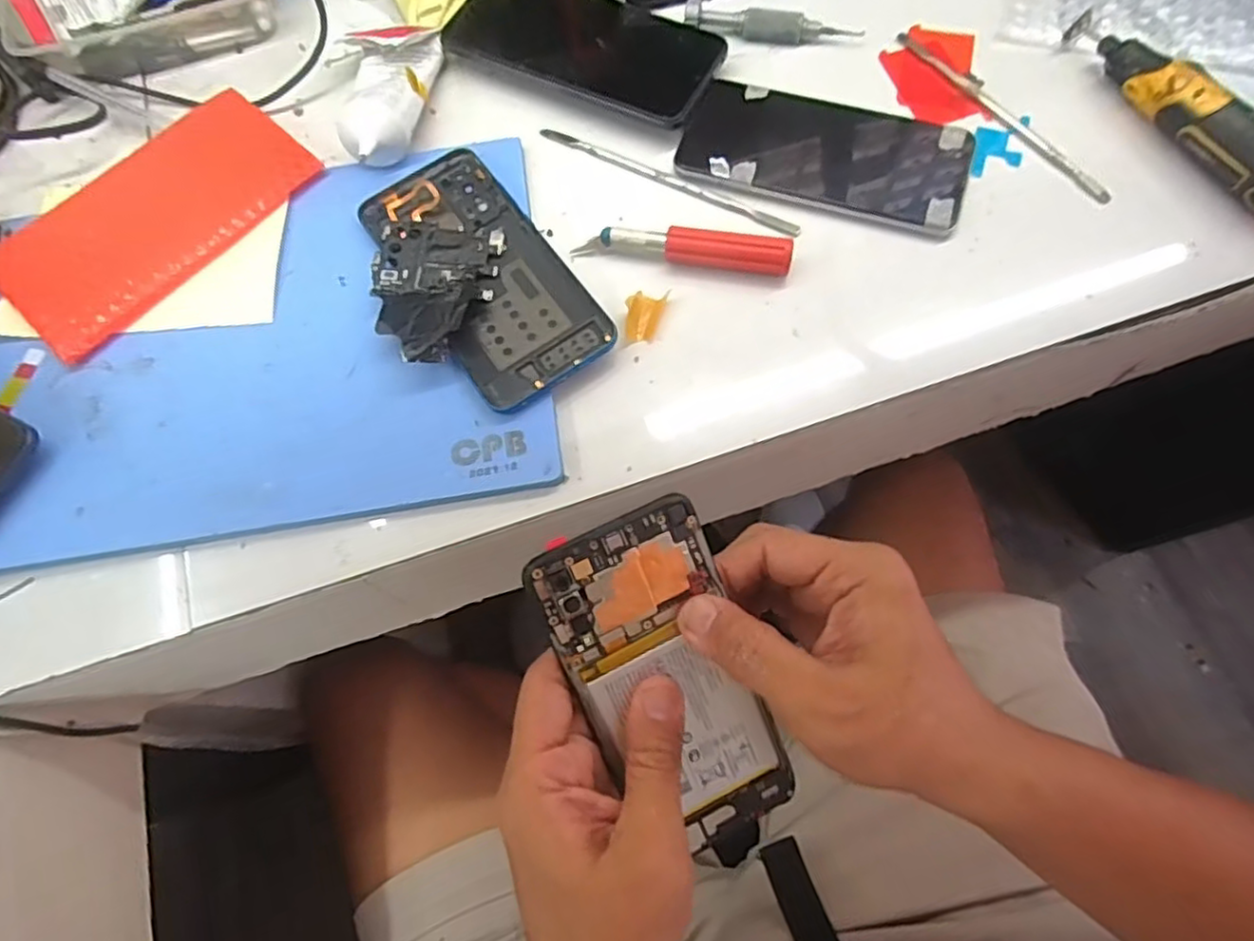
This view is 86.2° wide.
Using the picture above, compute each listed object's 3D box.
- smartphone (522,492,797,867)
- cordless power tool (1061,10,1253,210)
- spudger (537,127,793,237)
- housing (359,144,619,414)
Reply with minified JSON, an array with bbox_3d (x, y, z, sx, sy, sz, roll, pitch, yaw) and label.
[{"bbox_3d":[0.023,0.095,0.282,0.073,0.006,0.164,-28,106,-8],"label":"smartphone"},{"bbox_3d":[0.310,-0.201,0.368,0.029,0.029,0.164,-29,71,-7],"label":"cordless power tool"},{"bbox_3d":[0.021,-0.170,0.387,0.167,0.006,0.008,27,74,13],"label":"spudger"},{"bbox_3d":[-0.079,-0.110,0.362,0.075,0.011,0.165,-33,71,-8],"label":"housing"}]

